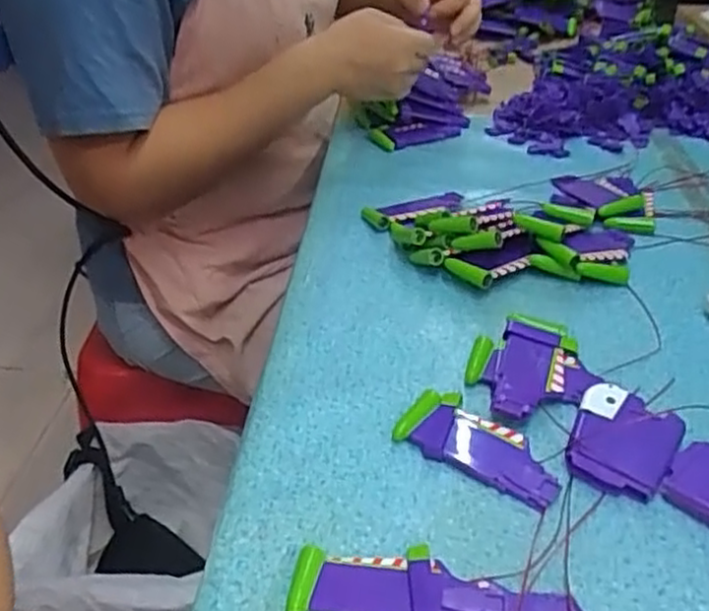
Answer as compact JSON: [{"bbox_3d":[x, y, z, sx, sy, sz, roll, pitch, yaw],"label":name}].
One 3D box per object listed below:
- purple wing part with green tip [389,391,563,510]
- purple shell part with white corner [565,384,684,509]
[{"bbox_3d":[0.067,0.074,0.383,0.090,0.009,0.041,20,42,30],"label":"purple wing part with green tip"},{"bbox_3d":[0.140,0.071,0.375,0.050,0.017,0.059,18,41,28],"label":"purple shell part with white corner"}]

